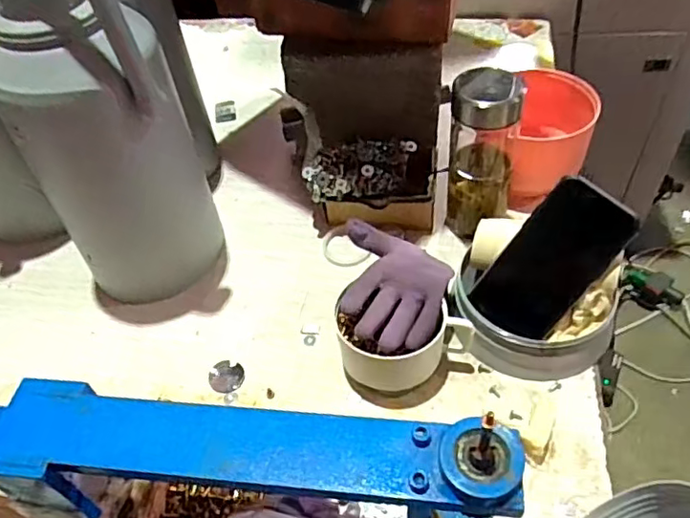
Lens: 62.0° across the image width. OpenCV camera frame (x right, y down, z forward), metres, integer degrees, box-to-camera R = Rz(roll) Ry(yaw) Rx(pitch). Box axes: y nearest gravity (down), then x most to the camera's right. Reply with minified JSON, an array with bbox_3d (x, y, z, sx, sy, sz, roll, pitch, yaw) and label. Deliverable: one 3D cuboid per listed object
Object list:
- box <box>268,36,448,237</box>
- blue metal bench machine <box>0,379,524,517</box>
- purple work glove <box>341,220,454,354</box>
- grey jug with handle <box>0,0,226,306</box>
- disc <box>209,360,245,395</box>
[{"bbox_3d":[0.022,-0.142,0.701,0.183,0.179,0.129,0,50,6],"label":"box"},{"bbox_3d":[-0.137,0.194,0.414,0.496,0.178,0.129,3,50,9],"label":"blue metal bench machine"},{"bbox_3d":[0.051,0.028,0.570,0.104,0.048,0.128,3,50,9],"label":"purple work glove"},{"bbox_3d":[-0.243,-0.142,0.566,0.159,0.438,0.129,-22,51,-13],"label":"grey jug with handle"},{"bbox_3d":[-0.125,0.124,0.606,0.035,0.004,0.040,-14,50,-6],"label":"disc"}]

